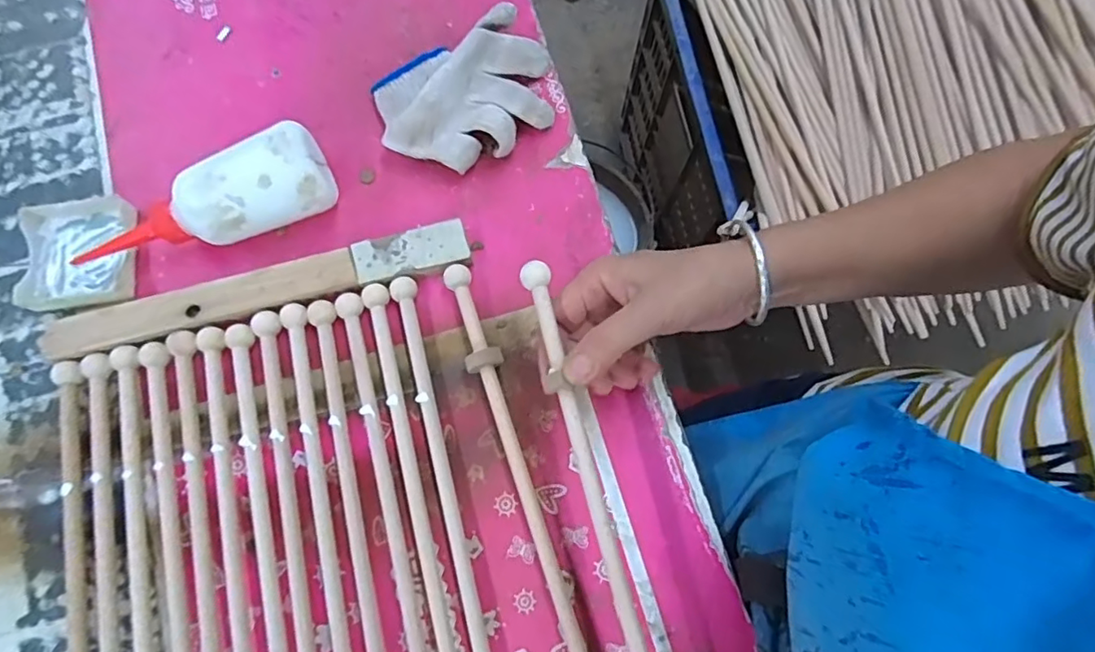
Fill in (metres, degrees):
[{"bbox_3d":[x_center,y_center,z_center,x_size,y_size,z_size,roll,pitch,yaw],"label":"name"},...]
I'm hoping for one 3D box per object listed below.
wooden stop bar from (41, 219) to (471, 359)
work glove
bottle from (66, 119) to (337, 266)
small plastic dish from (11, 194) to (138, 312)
[{"bbox_3d":[-0.198,-0.024,0.405,0.286,0.017,0.034,-15,76,-5],"label":"wooden stop bar"},{"bbox_3d":[-0.059,-0.177,0.435,0.136,0.044,0.101,-23,77,-7],"label":"work glove"},{"bbox_3d":[-0.236,-0.075,0.398,0.178,0.062,0.055,-28,78,-8],"label":"bottle"},{"bbox_3d":[-0.338,-0.054,0.414,0.074,0.016,0.083,-4,76,-2],"label":"small plastic dish"}]

